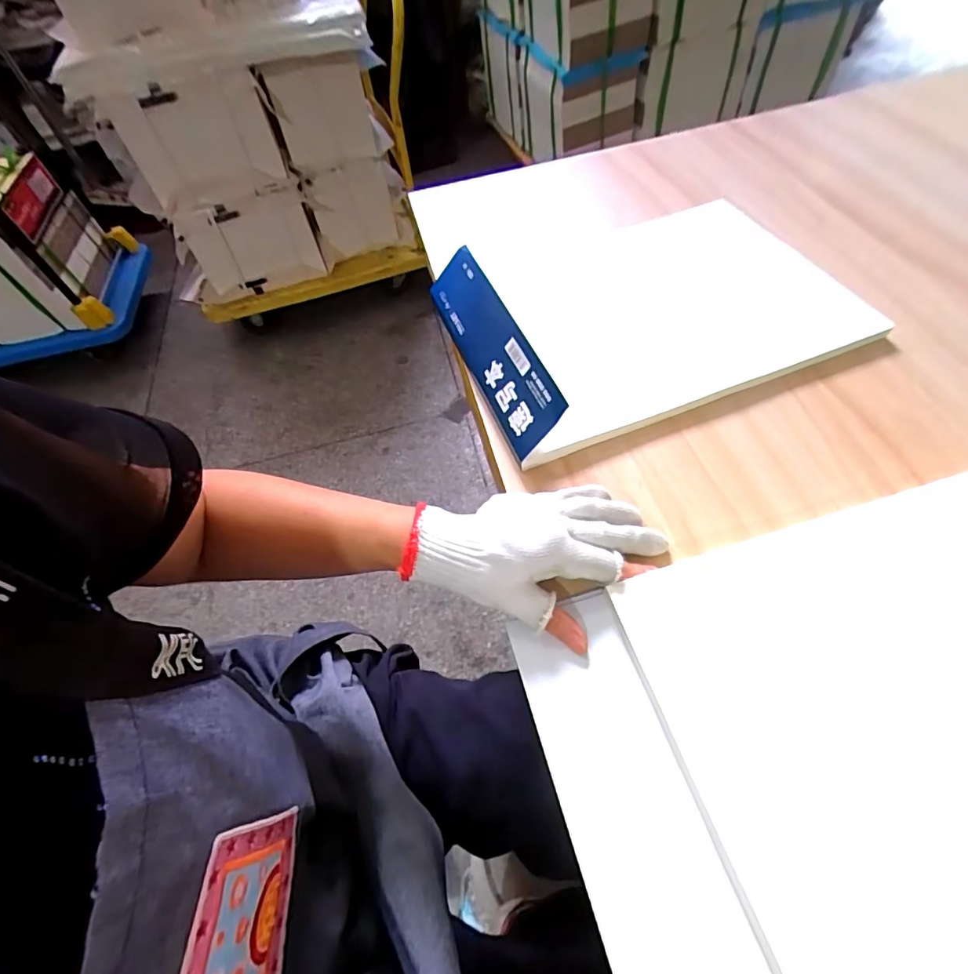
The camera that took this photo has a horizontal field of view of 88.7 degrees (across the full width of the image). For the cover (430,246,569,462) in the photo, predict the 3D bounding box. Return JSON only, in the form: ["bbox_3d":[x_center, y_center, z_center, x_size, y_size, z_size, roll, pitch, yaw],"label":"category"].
[{"bbox_3d":[0.004,-0.136,0.470,0.011,0.065,0.255,9,45,-42],"label":"cover"}]

